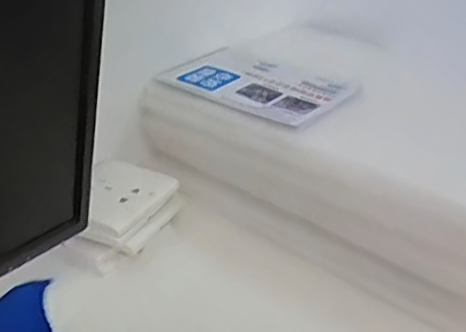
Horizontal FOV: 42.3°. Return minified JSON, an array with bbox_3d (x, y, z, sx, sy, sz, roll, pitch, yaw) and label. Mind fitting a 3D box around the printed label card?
[{"bbox_3d":[0.022,-0.080,0.580,0.163,0.007,0.111,23,37,31],"label":"printed label card"}]

